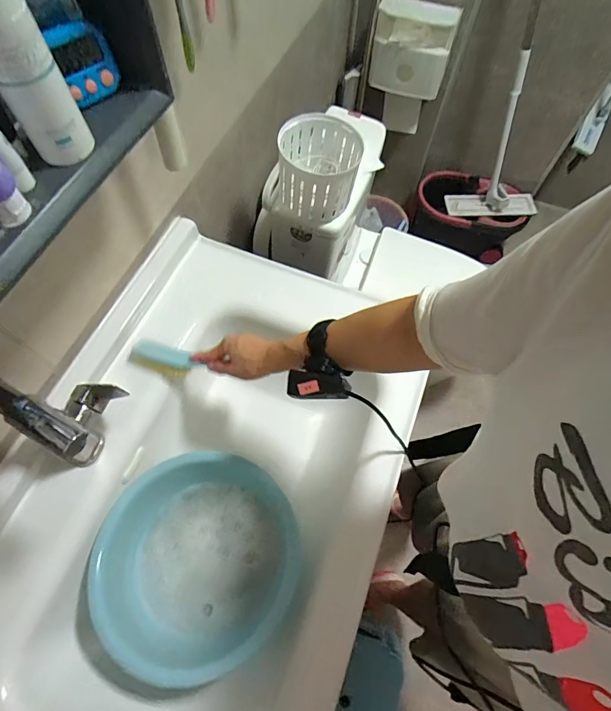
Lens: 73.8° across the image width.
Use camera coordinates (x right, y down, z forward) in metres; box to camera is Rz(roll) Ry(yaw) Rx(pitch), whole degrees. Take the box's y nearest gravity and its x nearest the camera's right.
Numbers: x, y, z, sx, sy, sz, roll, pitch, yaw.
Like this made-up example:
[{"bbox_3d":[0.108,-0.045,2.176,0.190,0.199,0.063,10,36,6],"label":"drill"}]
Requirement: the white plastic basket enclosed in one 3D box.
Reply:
[{"bbox_3d":[0.025,-0.363,0.800,0.151,0.125,0.155,2,63,-1],"label":"white plastic basket"}]

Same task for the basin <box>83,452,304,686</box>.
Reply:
[{"bbox_3d":[-0.152,0.286,0.588,0.252,0.101,0.270,1,63,-1],"label":"basin"}]

